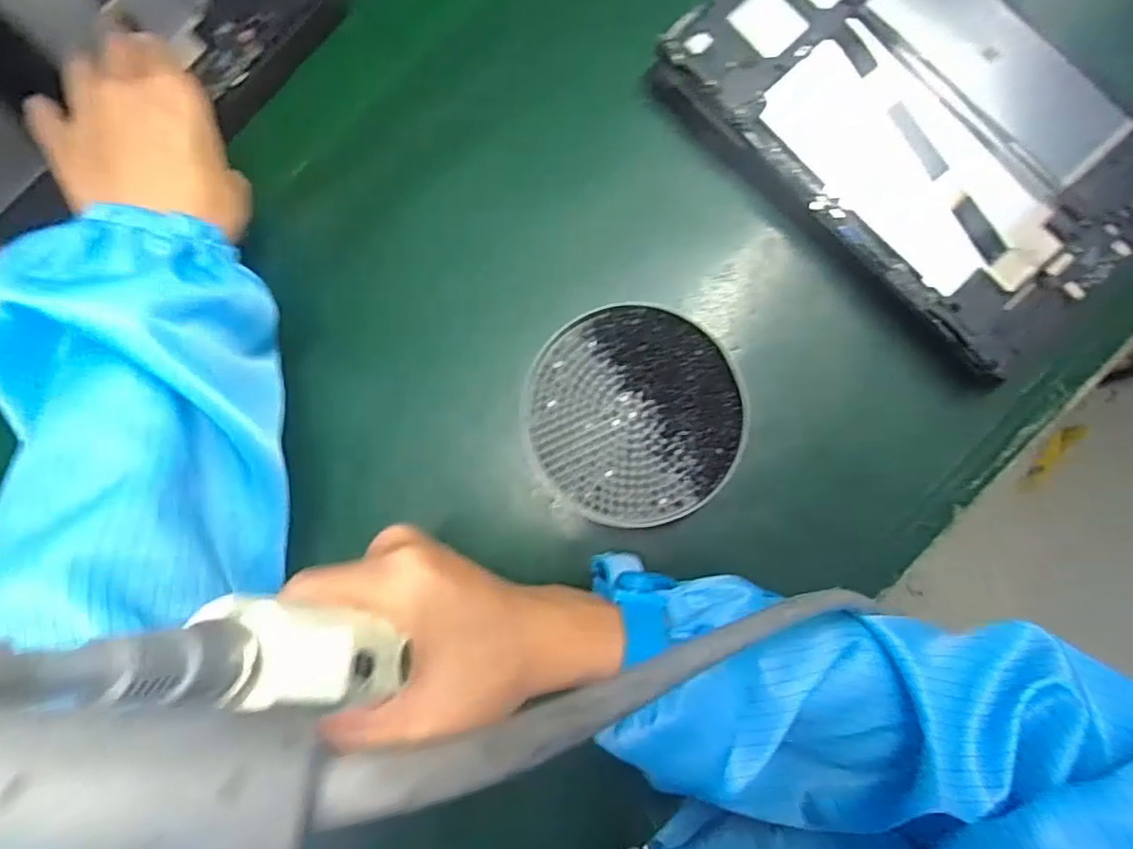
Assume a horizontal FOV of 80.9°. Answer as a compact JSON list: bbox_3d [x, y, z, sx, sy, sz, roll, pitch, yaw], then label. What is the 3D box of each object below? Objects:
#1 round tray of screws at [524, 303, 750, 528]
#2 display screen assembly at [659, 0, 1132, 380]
[{"bbox_3d":[0.036,-0.005,0.352,0.109,0.018,0.112,0,85,3],"label":"round tray of screws"},{"bbox_3d":[0.185,-0.159,0.347,0.150,0.026,0.241,-42,84,-1],"label":"display screen assembly"}]

